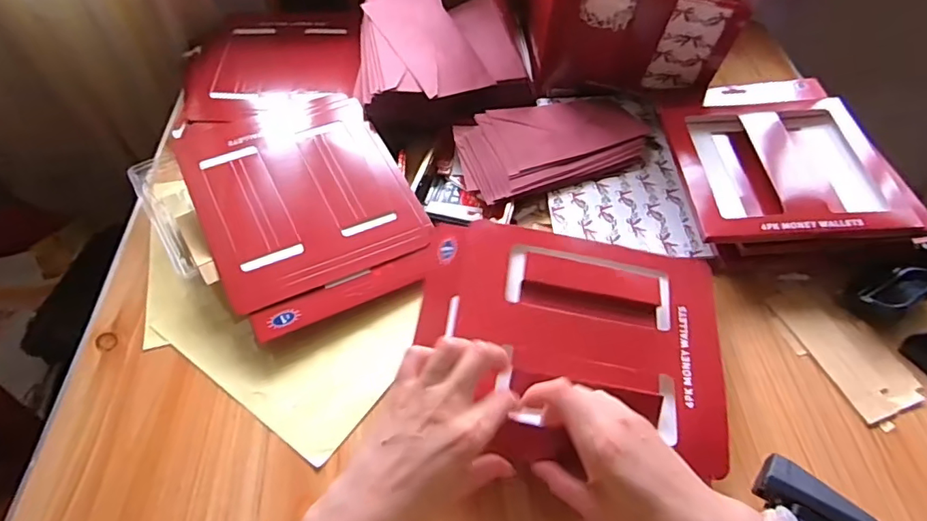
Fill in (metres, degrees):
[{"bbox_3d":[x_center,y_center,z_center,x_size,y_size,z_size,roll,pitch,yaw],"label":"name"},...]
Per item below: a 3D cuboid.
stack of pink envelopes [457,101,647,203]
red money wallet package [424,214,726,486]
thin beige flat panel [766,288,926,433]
[{"bbox_3d":[0.105,-0.142,0.606,0.232,0.027,0.119,-20,57,-15],"label":"stack of pink envelopes"},{"bbox_3d":[0.091,0.067,0.447,0.251,0.029,0.193,8,61,-1],"label":"red money wallet package"},{"bbox_3d":[0.349,0.081,0.479,0.074,0.004,0.134,-15,56,-12],"label":"thin beige flat panel"}]

